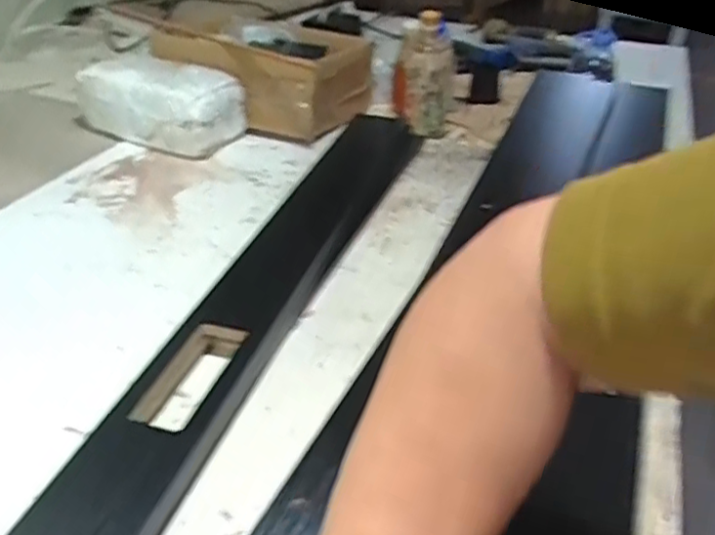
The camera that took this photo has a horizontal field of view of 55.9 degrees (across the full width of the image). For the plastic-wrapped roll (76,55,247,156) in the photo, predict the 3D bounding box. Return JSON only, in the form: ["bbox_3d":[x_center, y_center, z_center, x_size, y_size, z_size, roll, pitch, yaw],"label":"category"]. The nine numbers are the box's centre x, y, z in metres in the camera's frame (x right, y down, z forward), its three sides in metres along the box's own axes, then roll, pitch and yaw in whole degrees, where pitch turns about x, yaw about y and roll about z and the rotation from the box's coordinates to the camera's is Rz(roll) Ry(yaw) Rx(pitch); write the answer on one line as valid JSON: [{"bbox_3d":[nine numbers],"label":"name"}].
[{"bbox_3d":[-0.318,-0.257,1.065,0.264,0.115,0.118,15,34,19],"label":"plastic-wrapped roll"}]

